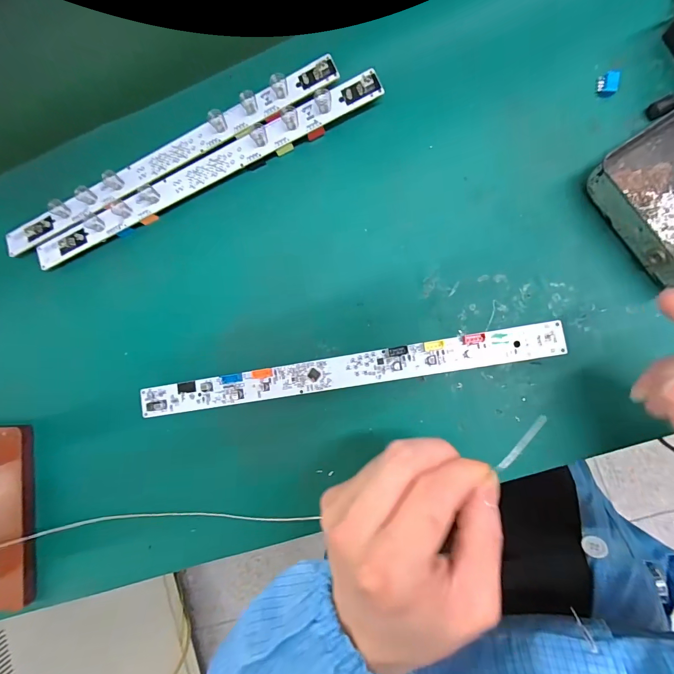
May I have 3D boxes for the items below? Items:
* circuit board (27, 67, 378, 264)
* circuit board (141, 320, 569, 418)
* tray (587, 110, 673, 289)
[{"bbox_3d":[-0.103,-0.119,0.259,0.283,0.017,0.023,-23,85,7],"label":"circuit board"},{"bbox_3d":[0.000,0.025,0.242,0.284,0.015,0.022,-10,89,9],"label":"circuit board"},{"bbox_3d":[0.211,-0.080,0.204,0.080,0.026,0.104,-32,84,6],"label":"tray"}]

